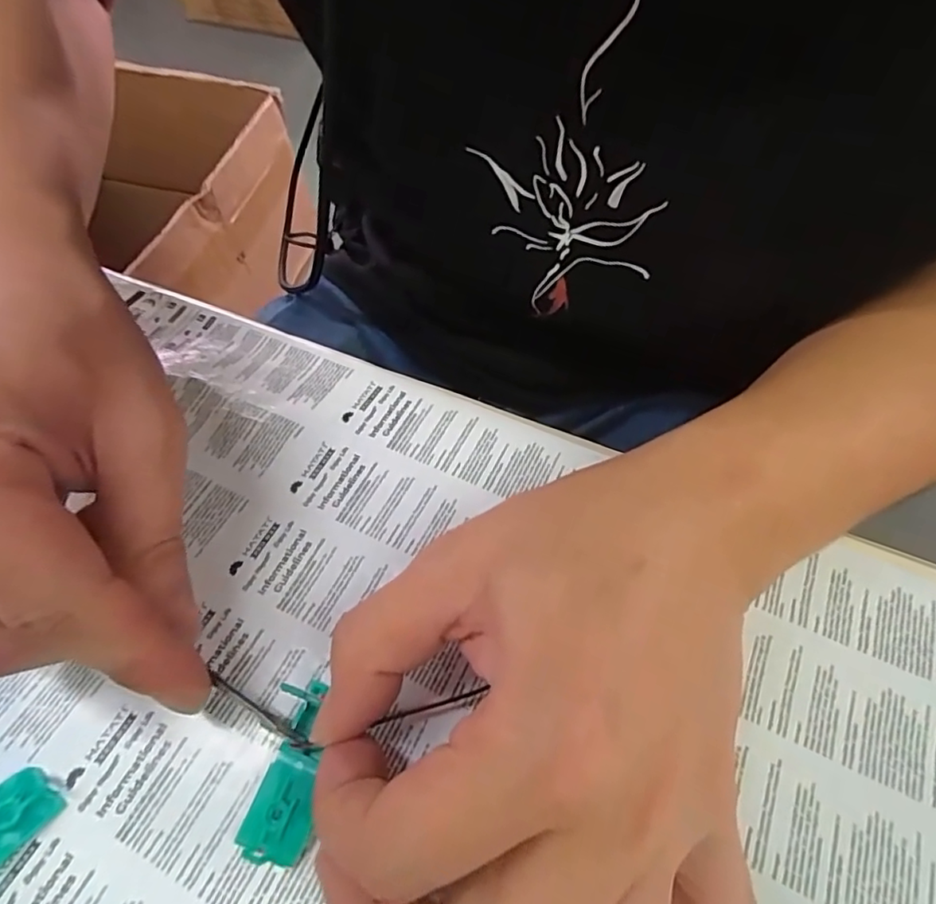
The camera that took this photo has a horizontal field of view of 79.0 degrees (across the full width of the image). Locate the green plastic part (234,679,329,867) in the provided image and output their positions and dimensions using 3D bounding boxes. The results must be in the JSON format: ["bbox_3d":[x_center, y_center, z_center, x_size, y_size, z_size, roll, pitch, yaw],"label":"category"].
[{"bbox_3d":[-0.049,0.088,0.158,0.017,0.008,0.042,7,57,5],"label":"green plastic part"}]

